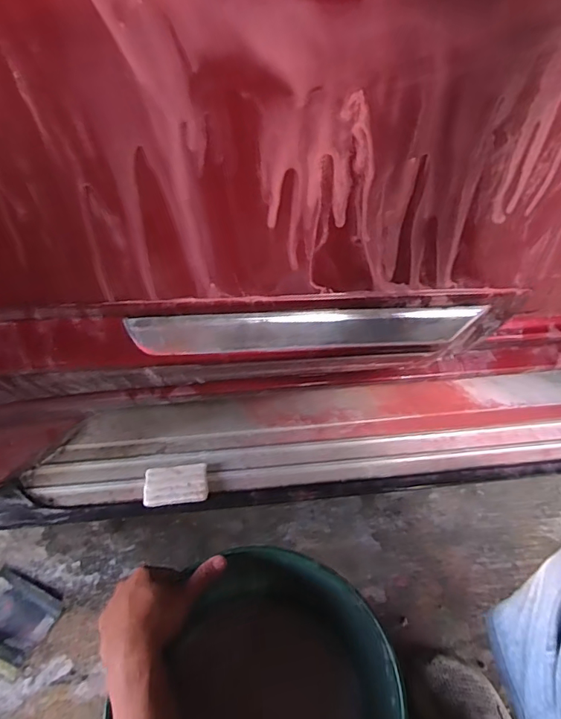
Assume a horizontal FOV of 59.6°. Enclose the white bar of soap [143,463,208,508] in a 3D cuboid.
[{"bbox_3d":[-0.128,0.153,0.599,0.075,0.010,0.052,-5,49,-6],"label":"white bar of soap"}]

